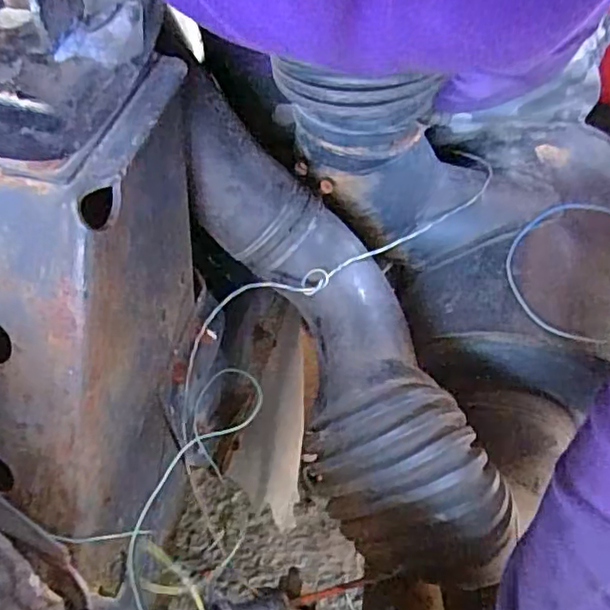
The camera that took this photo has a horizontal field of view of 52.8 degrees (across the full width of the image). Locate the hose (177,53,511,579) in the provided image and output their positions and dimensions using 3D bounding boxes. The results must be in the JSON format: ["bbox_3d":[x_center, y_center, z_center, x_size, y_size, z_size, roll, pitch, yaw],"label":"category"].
[{"bbox_3d":[0.027,0.019,0.446,0.114,0.106,0.372,-26,83,-17],"label":"hose"}]

